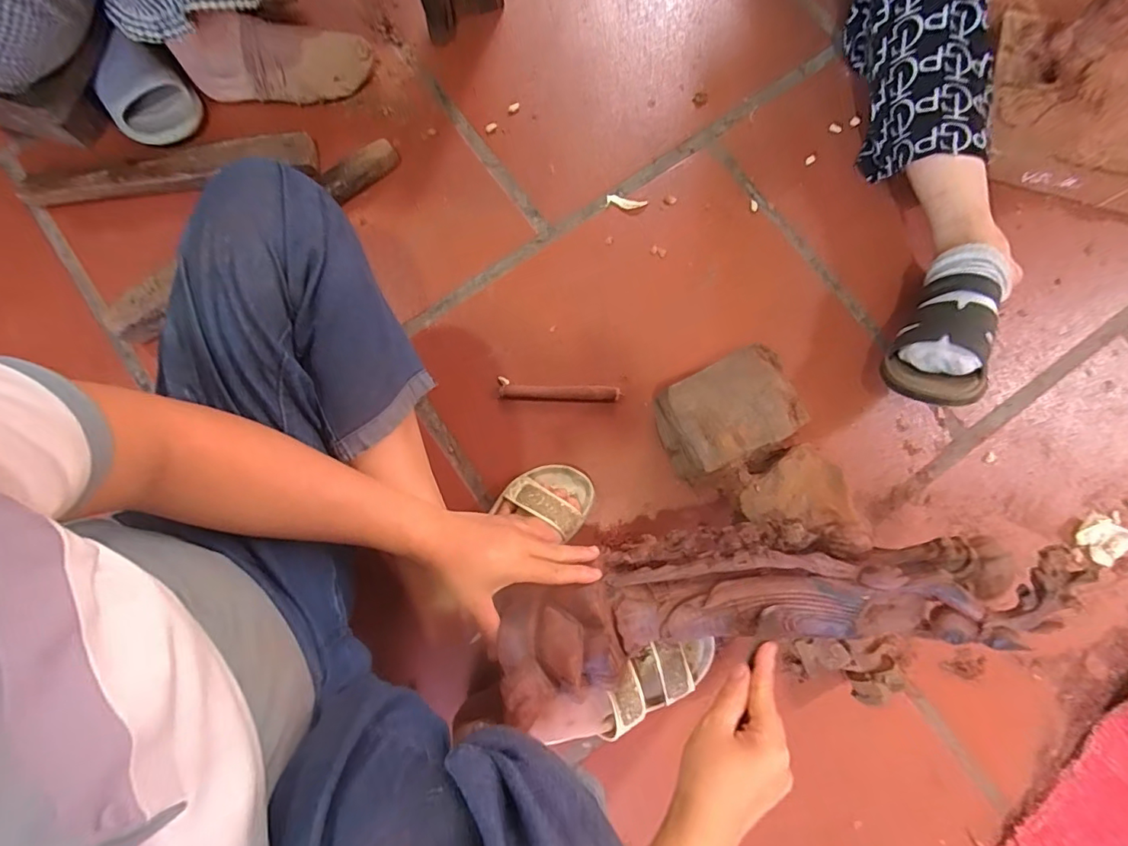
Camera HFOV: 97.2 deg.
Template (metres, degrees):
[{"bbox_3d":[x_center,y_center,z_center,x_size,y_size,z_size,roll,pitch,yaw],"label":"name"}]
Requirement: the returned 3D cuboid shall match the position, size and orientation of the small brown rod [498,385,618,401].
[{"bbox_3d":[-0.005,-0.037,0.602,0.142,0.016,0.018,2,81,0],"label":"small brown rod"}]

